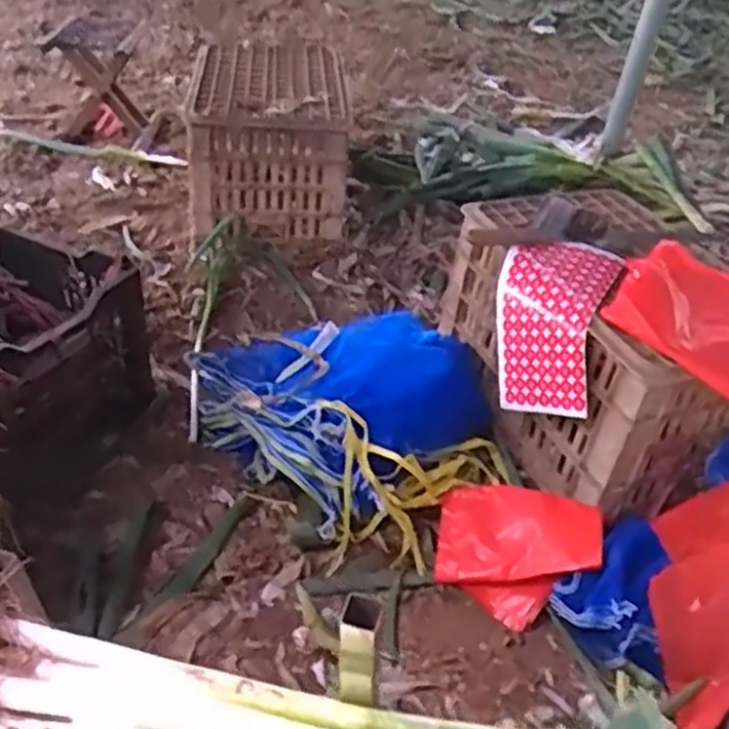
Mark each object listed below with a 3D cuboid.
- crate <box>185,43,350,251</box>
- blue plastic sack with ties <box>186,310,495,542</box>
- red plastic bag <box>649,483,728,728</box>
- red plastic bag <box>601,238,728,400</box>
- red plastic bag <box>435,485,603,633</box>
[{"bbox_3d":[-0.224,-0.529,1.777,0.336,0.258,0.483,1,39,-8],"label":"crate"},{"bbox_3d":[-0.044,0.025,1.263,0.470,0.125,0.402,35,47,30],"label":"blue plastic sack with ties"},{"bbox_3d":[0.442,0.254,0.954,0.171,0.062,0.391,26,64,22],"label":"red plastic bag"},{"bbox_3d":[0.471,-0.073,1.060,0.234,0.053,0.284,26,42,21],"label":"red plastic bag"},{"bbox_3d":[0.201,0.249,1.040,0.203,0.106,0.165,13,40,8],"label":"red plastic bag"}]

